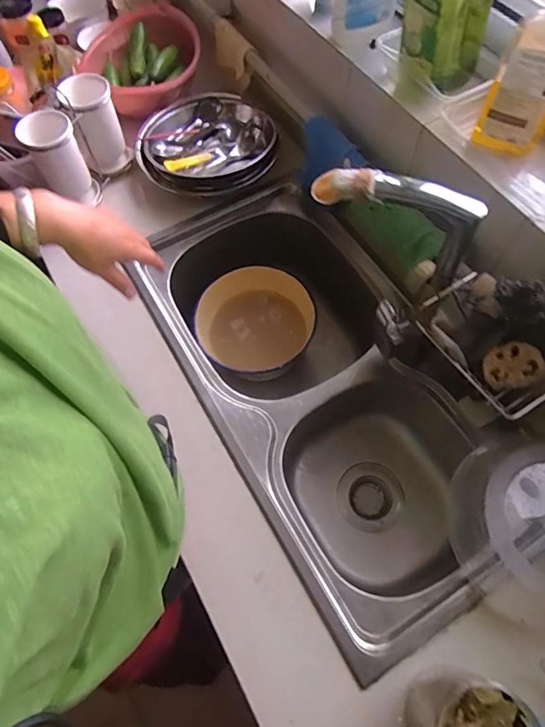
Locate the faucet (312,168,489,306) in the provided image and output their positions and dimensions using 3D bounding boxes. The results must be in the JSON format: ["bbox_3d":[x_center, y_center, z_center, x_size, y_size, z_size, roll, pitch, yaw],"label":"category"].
[{"bbox_3d":[0.136,-0.153,0.544,0.183,0.156,0.064,21,67,12],"label":"faucet"}]

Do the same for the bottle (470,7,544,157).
[{"bbox_3d":[0.308,-0.344,0.541,0.089,0.182,0.058,27,68,14],"label":"bottle"}]

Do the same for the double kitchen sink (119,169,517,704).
[{"bbox_3d":[0.073,0.042,0.780,0.353,0.186,0.731,-29,67,-11],"label":"double kitchen sink"}]

